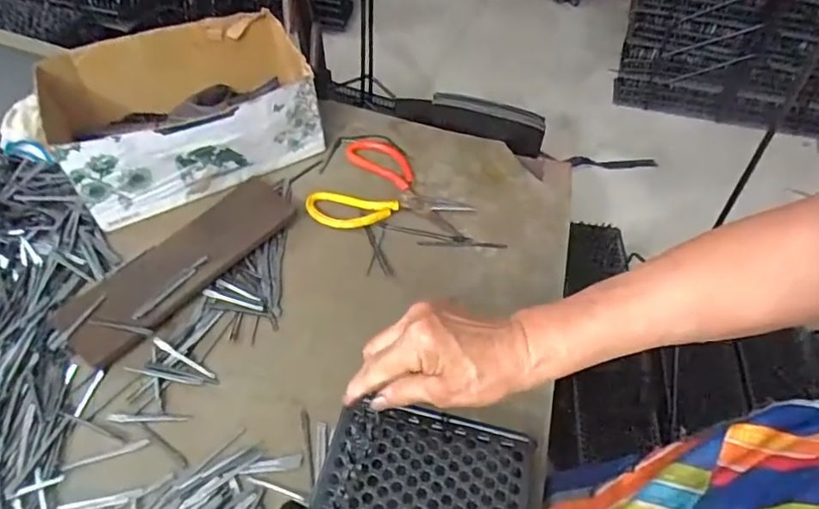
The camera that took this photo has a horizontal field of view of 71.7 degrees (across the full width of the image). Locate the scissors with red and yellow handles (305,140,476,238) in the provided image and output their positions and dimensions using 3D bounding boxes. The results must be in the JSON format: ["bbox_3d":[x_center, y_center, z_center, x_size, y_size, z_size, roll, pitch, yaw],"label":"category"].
[{"bbox_3d":[-0.015,-0.077,0.686,0.177,0.012,0.154,19,51,12],"label":"scissors with red and yellow handles"}]

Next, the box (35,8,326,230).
[{"bbox_3d":[-0.275,-0.177,0.697,0.286,0.116,0.204,-20,54,-20],"label":"box"}]

